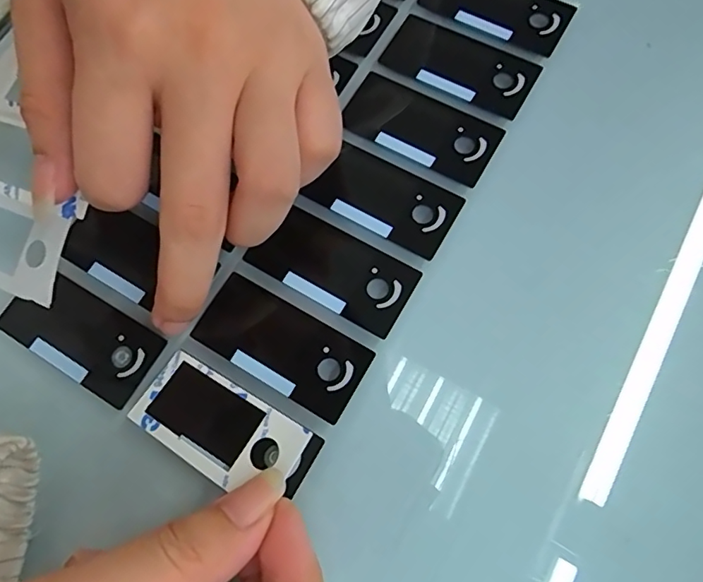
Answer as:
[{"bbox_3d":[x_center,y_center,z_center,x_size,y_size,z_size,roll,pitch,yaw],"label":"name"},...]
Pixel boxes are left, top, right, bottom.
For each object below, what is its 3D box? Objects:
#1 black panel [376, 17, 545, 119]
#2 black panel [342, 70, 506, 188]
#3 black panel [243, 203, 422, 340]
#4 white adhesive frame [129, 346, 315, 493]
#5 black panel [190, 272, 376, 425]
[{"bbox_3d":[0.042,-0.091,0.200,0.059,0.006,0.027,30,78,12],"label":"black panel"},{"bbox_3d":[0.026,-0.064,0.194,0.059,0.004,0.028,31,78,12],"label":"black panel"},{"bbox_3d":[-0.006,-0.009,0.179,0.057,0.004,0.027,29,77,12],"label":"black panel"},{"bbox_3d":[-0.043,0.042,0.159,0.059,0.004,0.027,26,71,23],"label":"white adhesive frame"},{"bbox_3d":[-0.024,0.019,0.174,0.059,0.004,0.027,30,77,12],"label":"black panel"}]

